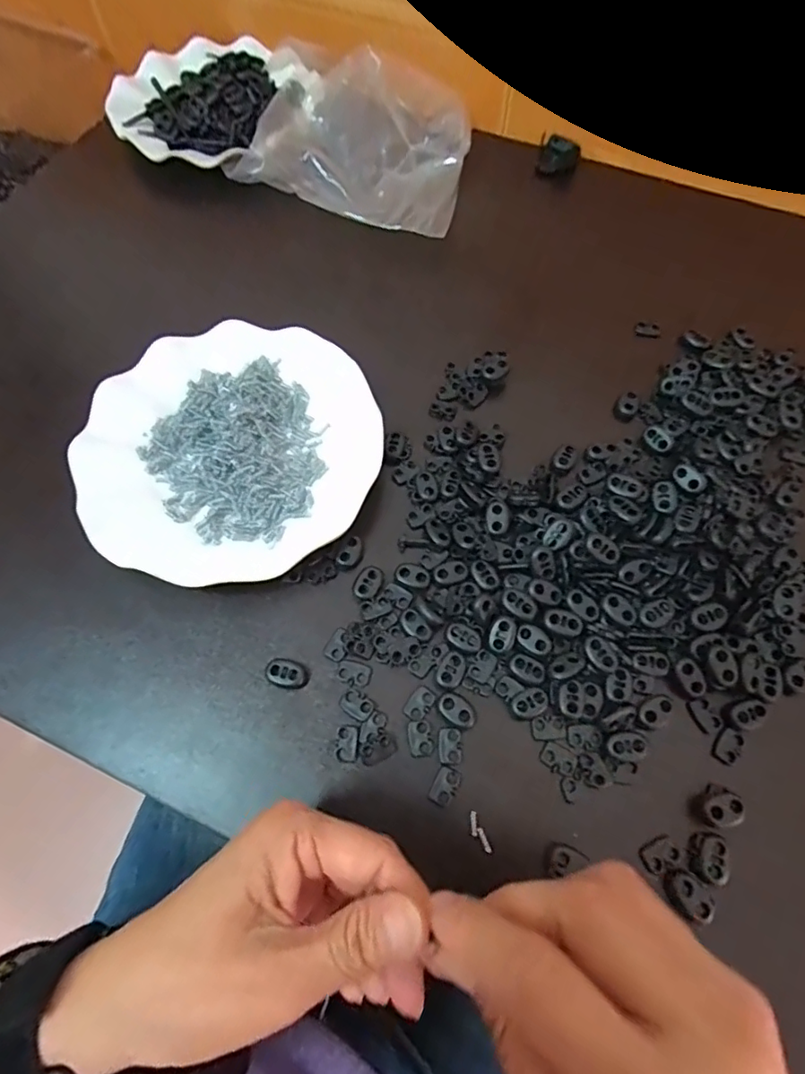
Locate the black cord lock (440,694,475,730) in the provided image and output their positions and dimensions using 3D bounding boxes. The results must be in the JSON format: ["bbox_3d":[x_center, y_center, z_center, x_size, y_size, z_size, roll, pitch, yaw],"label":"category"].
[{"bbox_3d":[0.030,0.094,0.289,0.021,0.004,0.013,39,72,16],"label":"black cord lock"}]

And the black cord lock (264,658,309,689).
[{"bbox_3d":[-0.063,0.075,0.296,0.023,0.004,0.014,9,67,4],"label":"black cord lock"}]

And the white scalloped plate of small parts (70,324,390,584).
[{"bbox_3d":[-0.108,-0.056,0.339,0.172,0.025,0.178,0,66,0],"label":"white scalloped plate of small parts"}]

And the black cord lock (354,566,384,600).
[{"bbox_3d":[-0.020,0.027,0.318,0.015,0.004,0.021,24,68,10],"label":"black cord lock"}]

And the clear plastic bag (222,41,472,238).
[{"bbox_3d":[-0.037,-0.348,0.459,0.199,0.030,0.174,18,68,8],"label":"clear plastic bag"}]

